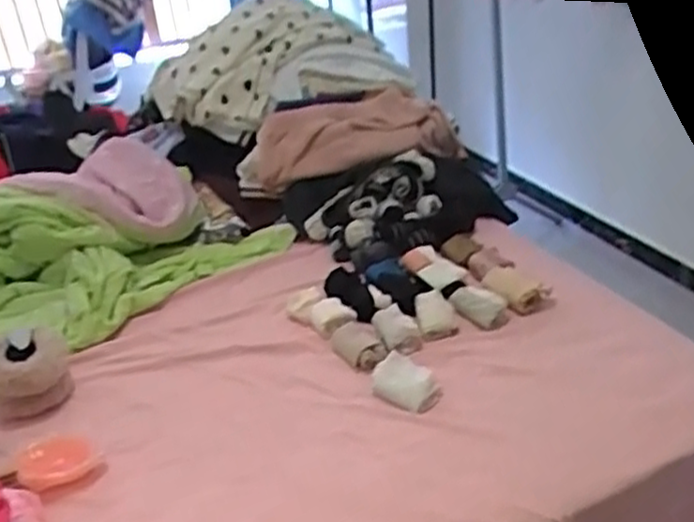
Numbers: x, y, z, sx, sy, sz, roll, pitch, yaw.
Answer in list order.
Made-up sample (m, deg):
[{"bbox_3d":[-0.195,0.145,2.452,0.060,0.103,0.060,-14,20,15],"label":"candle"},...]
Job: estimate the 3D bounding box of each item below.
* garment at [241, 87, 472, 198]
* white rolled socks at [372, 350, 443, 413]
[{"bbox_3d":[0.021,-0.247,1.646,0.499,0.219,0.130,-15,31,-16],"label":"garment"},{"bbox_3d":[0.091,0.194,1.161,0.121,0.037,0.078,19,38,37],"label":"white rolled socks"}]

